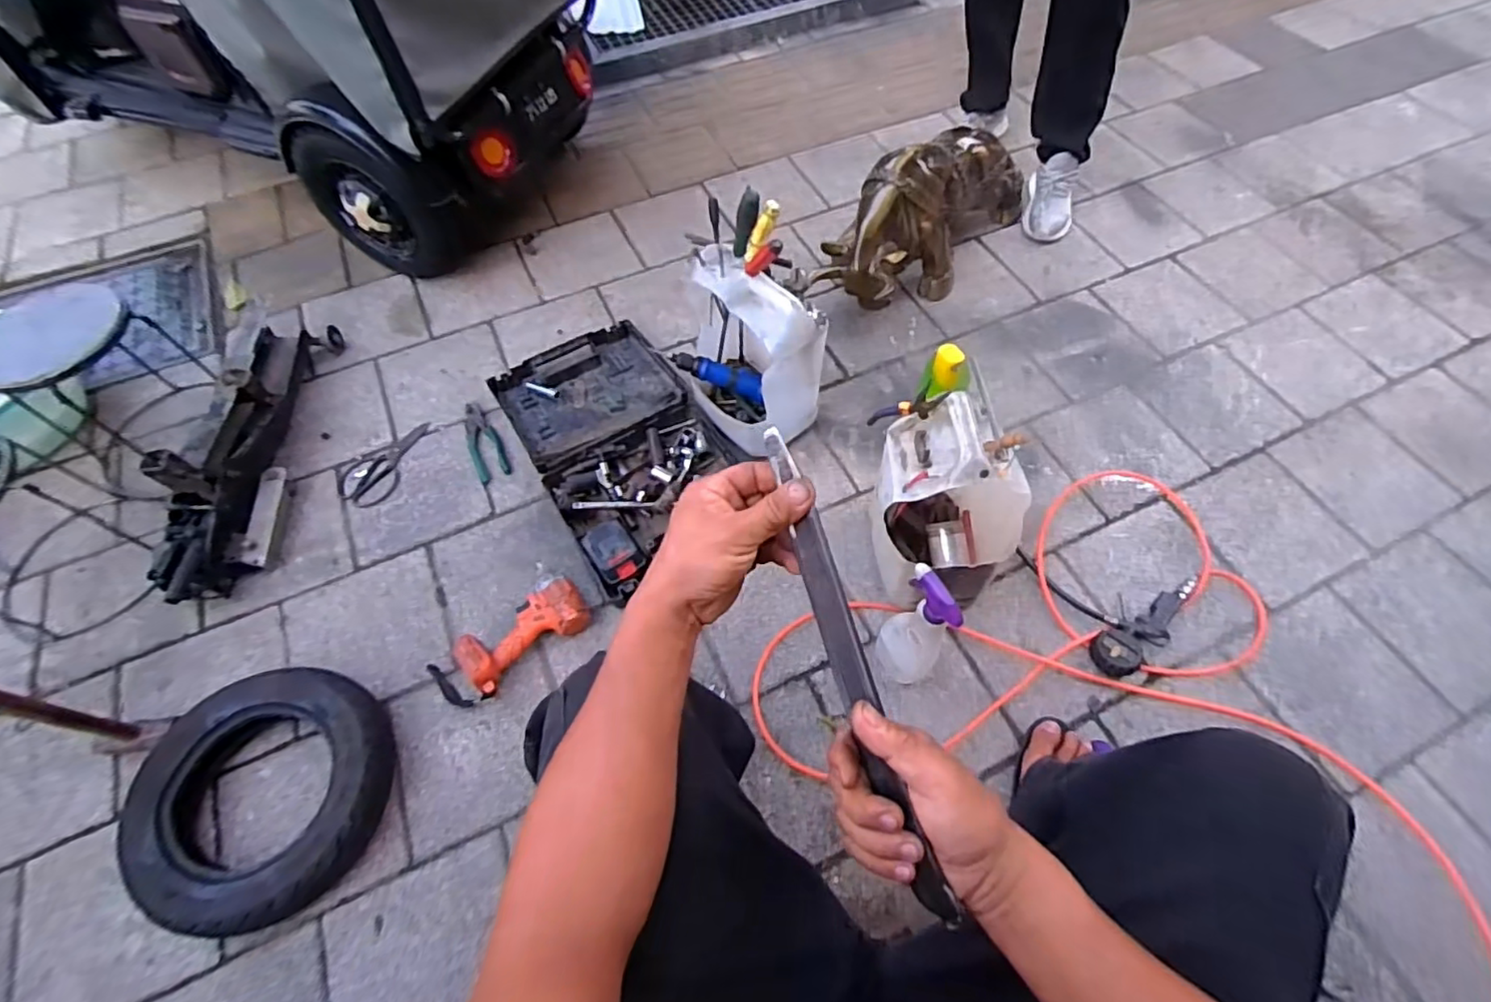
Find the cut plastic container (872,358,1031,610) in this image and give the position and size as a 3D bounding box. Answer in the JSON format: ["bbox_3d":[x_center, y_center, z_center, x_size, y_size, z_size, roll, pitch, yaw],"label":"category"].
[{"bbox_3d":[0.305,0.011,0.998,0.200,0.341,0.240,-11,60,-5],"label":"cut plastic container"}]

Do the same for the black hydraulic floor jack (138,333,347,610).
[{"bbox_3d":[-0.921,-0.116,1.190,0.147,0.205,0.618,0,60,1],"label":"black hydraulic floor jack"}]

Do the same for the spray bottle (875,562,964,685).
[{"bbox_3d":[0.240,0.185,0.903,0.086,0.276,0.073,32,65,16],"label":"spray bottle"}]

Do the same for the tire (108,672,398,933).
[{"bbox_3d":[-0.711,0.396,0.904,0.393,0.125,0.315,11,64,9],"label":"tire"}]

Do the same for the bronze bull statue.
[{"bbox_3d":[0.399,-0.605,1.361,0.642,0.297,0.199,-34,65,-28],"label":"bronze bull statue"}]

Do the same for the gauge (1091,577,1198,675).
[{"bbox_3d":[0.646,0.191,1.033,0.089,0.045,0.238,39,67,21],"label":"gauge"}]

